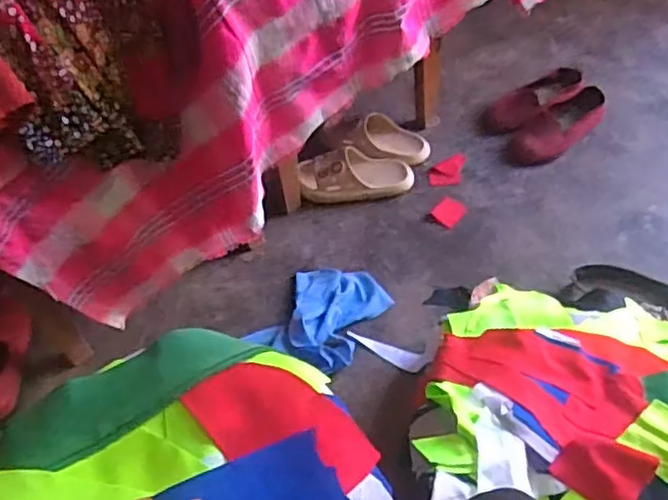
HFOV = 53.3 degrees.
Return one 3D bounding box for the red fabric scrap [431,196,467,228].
[{"bbox_3d":[0.203,-0.067,1.171,0.048,0.008,0.057,31,58,22],"label":"red fabric scrap"}]

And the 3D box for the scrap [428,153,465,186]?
[{"bbox_3d":[0.206,-0.149,1.218,0.060,0.017,0.069,7,52,6],"label":"scrap"}]

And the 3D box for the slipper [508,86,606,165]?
[{"bbox_3d":[0.414,-0.231,1.234,0.197,0.061,0.082,-34,57,-23],"label":"slipper"}]

